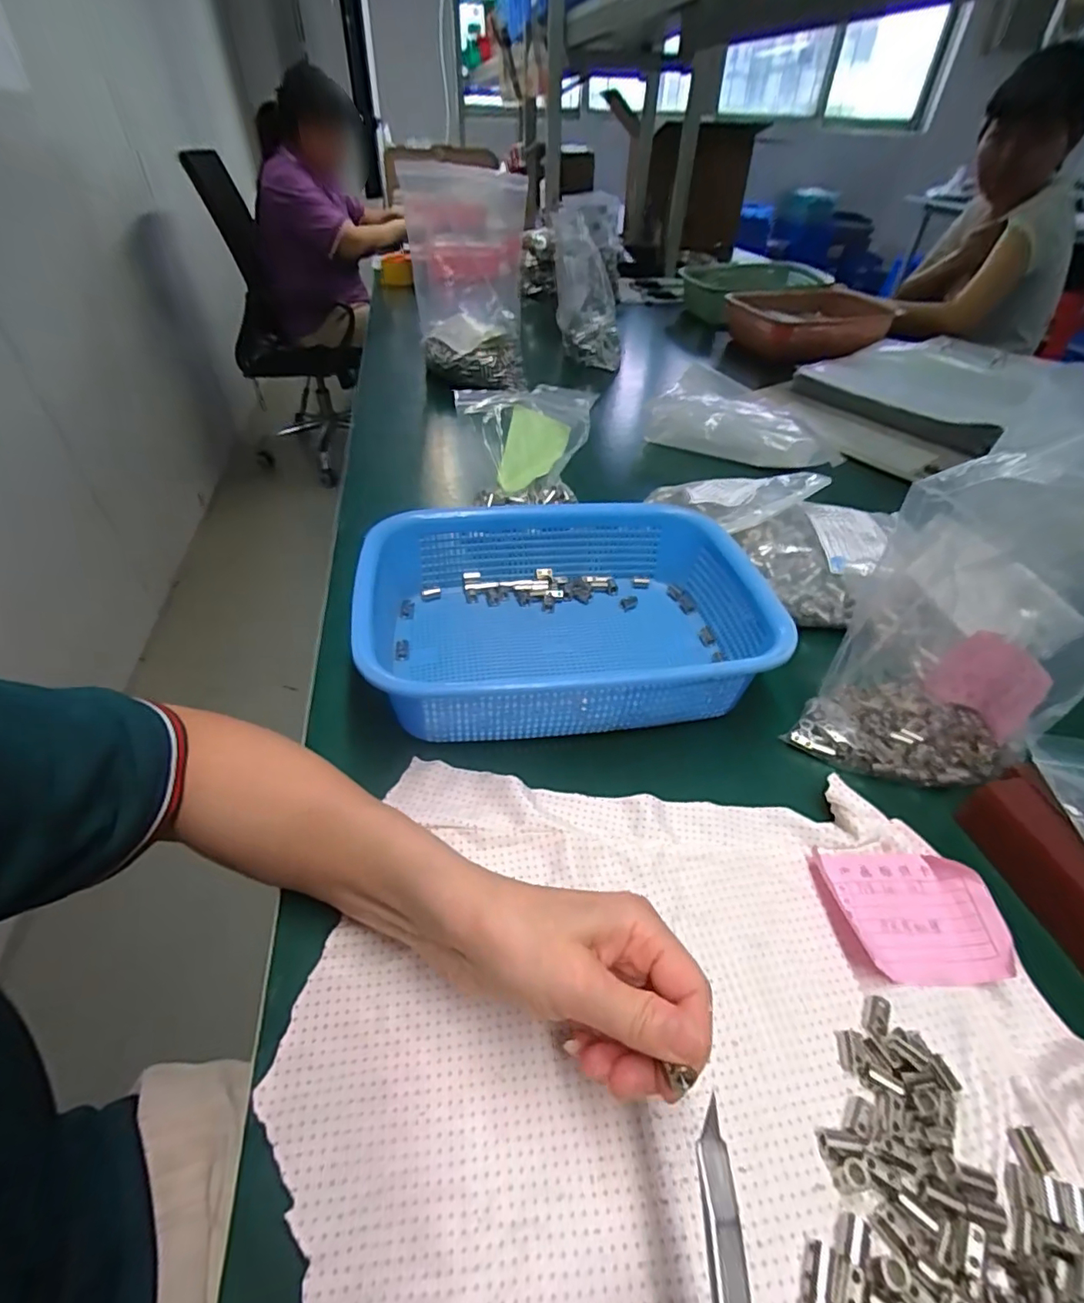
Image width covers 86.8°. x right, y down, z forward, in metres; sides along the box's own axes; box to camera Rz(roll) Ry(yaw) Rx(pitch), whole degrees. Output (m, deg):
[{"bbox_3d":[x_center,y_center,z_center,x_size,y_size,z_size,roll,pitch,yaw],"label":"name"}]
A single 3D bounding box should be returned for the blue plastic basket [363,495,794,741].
[{"bbox_3d":[0.016,-0.026,0.427,0.276,0.082,0.201,-6,43,-7],"label":"blue plastic basket"}]

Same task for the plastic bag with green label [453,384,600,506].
[{"bbox_3d":[-0.006,-0.216,0.603,0.145,0.079,0.134,-10,44,-12],"label":"plastic bag with green label"}]

